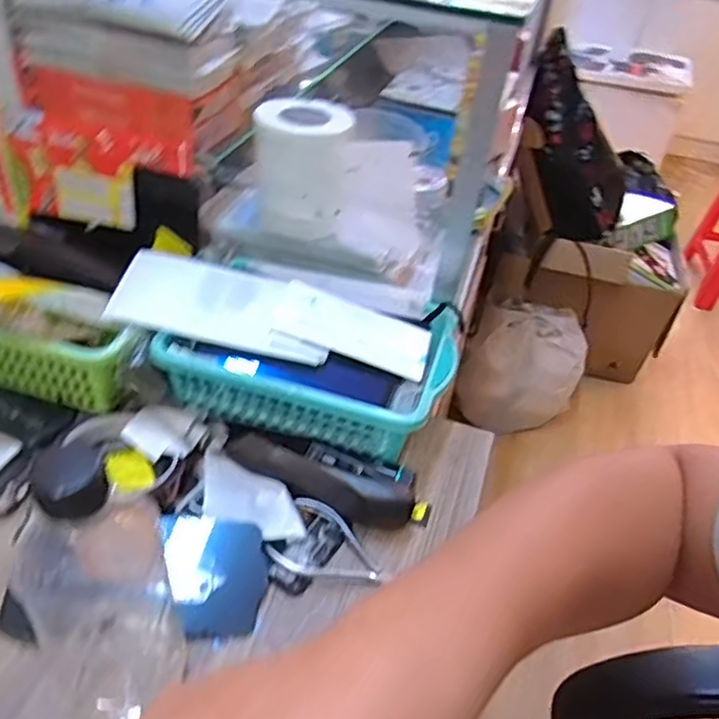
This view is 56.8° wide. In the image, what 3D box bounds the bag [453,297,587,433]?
[{"bbox_3d":[0.383,0.021,1.583,0.258,0.224,0.255,17,40,12],"label":"bag"}]

